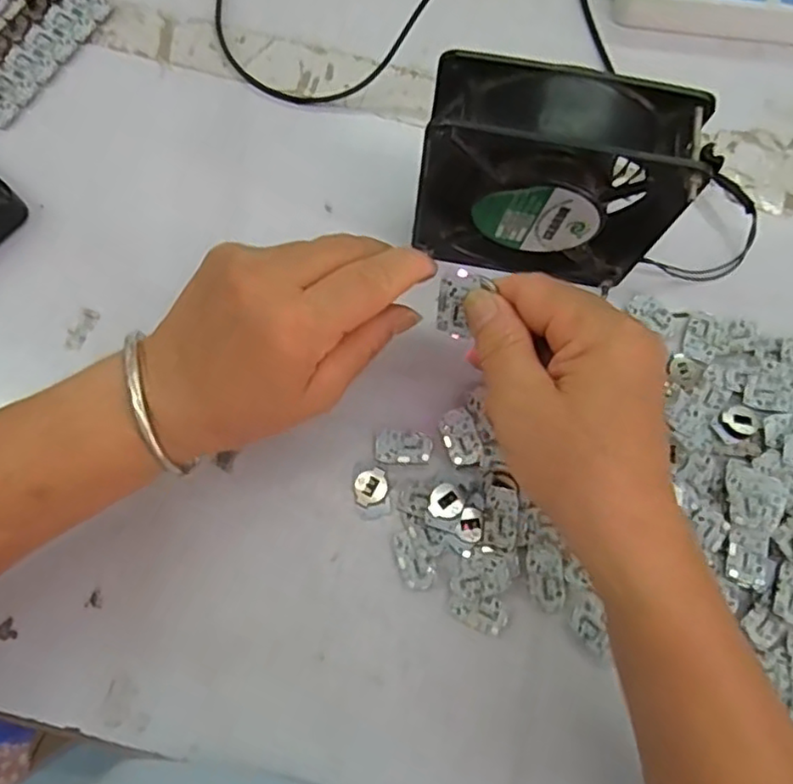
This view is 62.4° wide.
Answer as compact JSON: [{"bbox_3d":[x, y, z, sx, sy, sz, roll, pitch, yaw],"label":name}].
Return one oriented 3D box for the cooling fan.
[{"bbox_3d":[0.073,-0.100,0.326,0.118,0.116,0.046,13,76,2],"label":"cooling fan"}]

